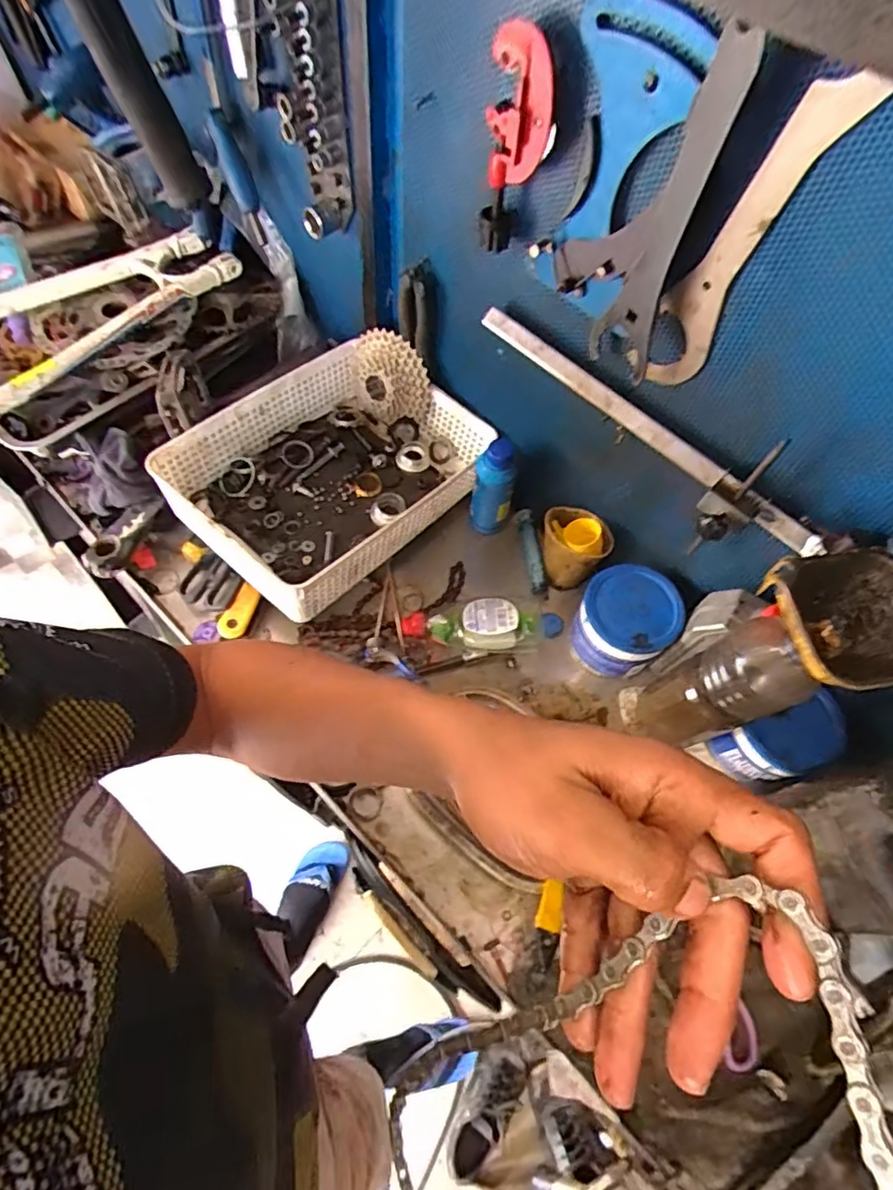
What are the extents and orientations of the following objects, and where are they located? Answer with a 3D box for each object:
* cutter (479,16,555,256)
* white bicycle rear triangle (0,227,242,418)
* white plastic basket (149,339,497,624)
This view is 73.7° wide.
[{"bbox_3d":[0.055,-0.348,0.471,0.050,0.159,0.033,9,62,1],"label":"cutter"},{"bbox_3d":[-0.461,-0.360,0.741,0.168,0.034,0.380,41,67,16],"label":"white bicycle rear triangle"},{"bbox_3d":[-0.132,-0.150,0.710,0.247,0.089,0.331,40,66,16],"label":"white plastic basket"}]

